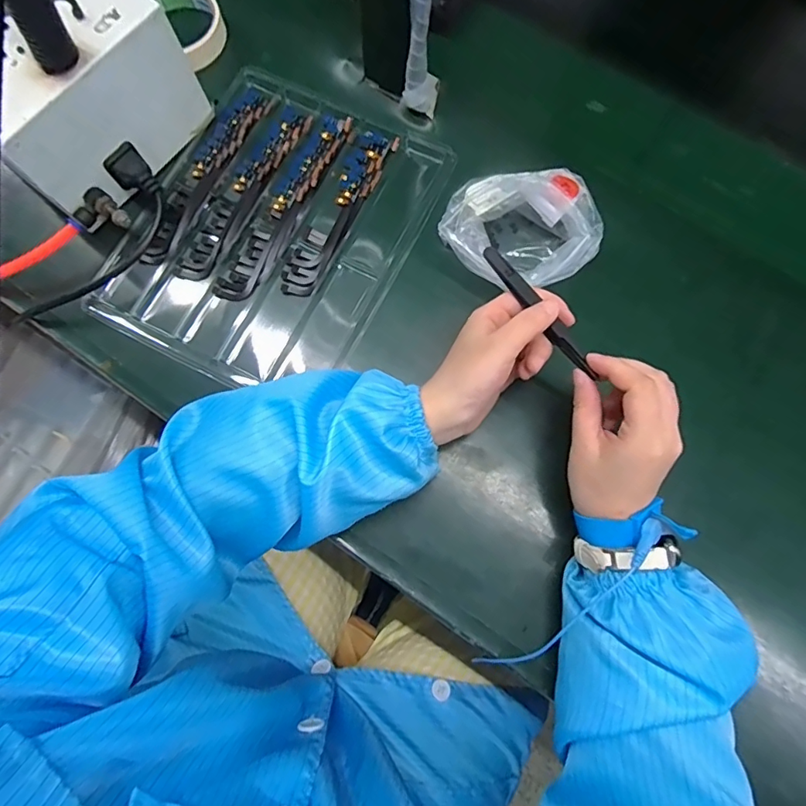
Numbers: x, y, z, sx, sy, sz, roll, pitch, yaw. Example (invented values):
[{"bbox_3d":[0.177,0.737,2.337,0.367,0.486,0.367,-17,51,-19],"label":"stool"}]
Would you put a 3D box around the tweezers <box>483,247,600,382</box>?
[{"bbox_3d":[0.090,-0.062,0.331,0.011,0.009,0.111,-33,75,-5],"label":"tweezers"}]

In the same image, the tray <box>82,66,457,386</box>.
[{"bbox_3d":[-0.109,-0.151,0.428,0.218,0.016,0.273,25,79,7],"label":"tray"}]

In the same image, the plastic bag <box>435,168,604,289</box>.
[{"bbox_3d":[0.096,-0.137,0.398,0.128,0.051,0.099,-7,77,0],"label":"plastic bag"}]

